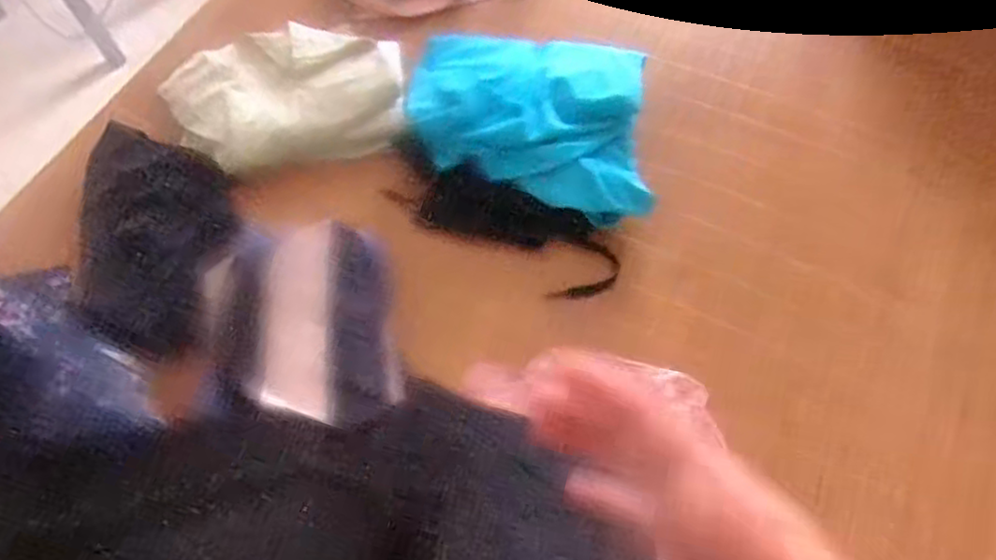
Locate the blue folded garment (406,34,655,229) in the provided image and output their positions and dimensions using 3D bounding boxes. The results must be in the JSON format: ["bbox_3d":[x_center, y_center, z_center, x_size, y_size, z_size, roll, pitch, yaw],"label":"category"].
[{"bbox_3d":[0.040,-0.204,0.820,0.323,0.071,0.223,17,65,12],"label":"blue folded garment"}]

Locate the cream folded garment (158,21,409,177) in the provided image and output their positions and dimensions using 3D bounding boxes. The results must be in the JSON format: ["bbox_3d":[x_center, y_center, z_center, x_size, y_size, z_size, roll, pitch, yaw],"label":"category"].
[{"bbox_3d":[-0.270,-0.226,0.864,0.304,0.039,0.194,-5,63,1],"label":"cream folded garment"}]

